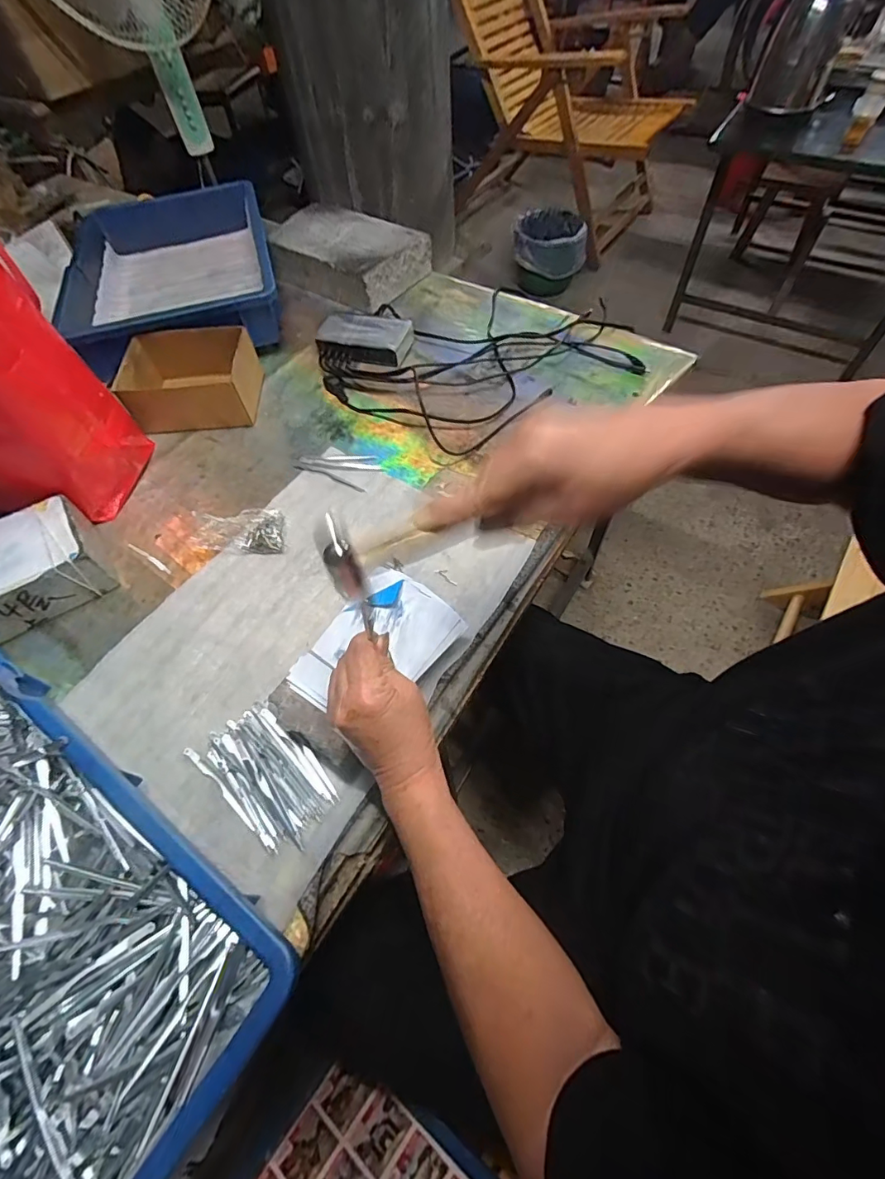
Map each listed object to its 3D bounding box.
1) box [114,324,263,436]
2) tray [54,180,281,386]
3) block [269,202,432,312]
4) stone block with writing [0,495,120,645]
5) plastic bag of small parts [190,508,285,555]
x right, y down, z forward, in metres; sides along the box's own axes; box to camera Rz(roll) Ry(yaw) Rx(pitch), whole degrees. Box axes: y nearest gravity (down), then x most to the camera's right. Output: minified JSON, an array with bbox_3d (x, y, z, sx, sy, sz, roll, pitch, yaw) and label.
[{"bbox_3d":[-0.337,-0.282,0.663,0.162,0.078,0.117,-6,59,1],"label":"box"},{"bbox_3d":[-0.435,-0.493,0.779,0.326,0.084,0.420,-16,60,-5],"label":"tray"},{"bbox_3d":[-0.161,-0.562,0.825,0.246,0.060,0.147,26,65,18],"label":"block"},{"bbox_3d":[-0.447,-0.019,0.520,0.147,0.066,0.105,-35,63,-16],"label":"stone block with writing"},{"bbox_3d":[-0.229,-0.073,0.550,0.095,0.040,0.057,-3,60,2],"label":"plastic bag of small parts"}]

